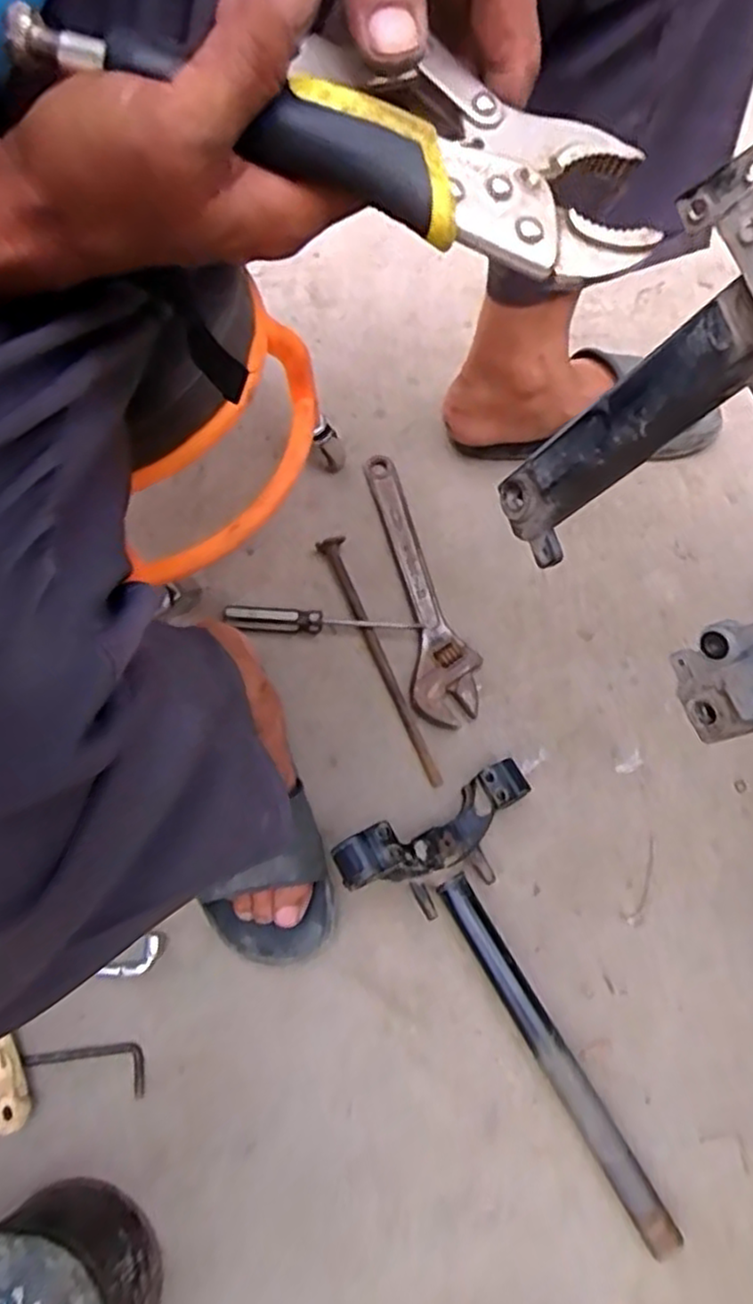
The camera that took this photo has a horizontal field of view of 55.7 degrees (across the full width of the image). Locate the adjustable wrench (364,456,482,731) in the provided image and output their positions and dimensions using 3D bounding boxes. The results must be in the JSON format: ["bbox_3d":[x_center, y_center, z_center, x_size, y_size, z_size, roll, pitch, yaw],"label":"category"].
[{"bbox_3d":[0.044,-0.066,0.671,0.061,0.021,0.283,-10,70,-2],"label":"adjustable wrench"}]

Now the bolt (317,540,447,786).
[{"bbox_3d":[0.005,0.002,0.646,0.024,0.020,0.250,-24,71,-7],"label":"bolt"}]

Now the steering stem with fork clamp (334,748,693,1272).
[{"bbox_3d":[0.123,0.257,0.520,0.165,0.093,0.339,-29,71,-8],"label":"steering stem with fork clamp"}]

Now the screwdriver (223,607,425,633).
[{"bbox_3d":[-0.051,-0.029,0.657,0.175,0.021,0.021,0,70,2],"label":"screwdriver"}]

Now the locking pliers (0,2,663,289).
[{"bbox_3d":[-0.004,-0.186,0.237,0.208,0.030,0.076,13,70,-12],"label":"locking pliers"}]

